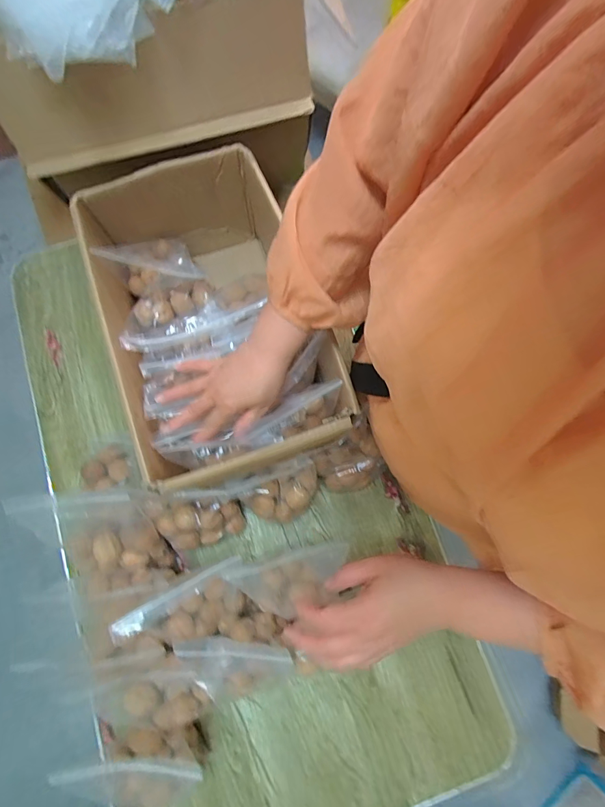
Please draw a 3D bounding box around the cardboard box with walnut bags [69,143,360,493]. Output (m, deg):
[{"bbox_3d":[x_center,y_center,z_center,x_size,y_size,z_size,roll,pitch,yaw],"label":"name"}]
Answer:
[{"bbox_3d":[-0.119,-0.106,0.557,0.258,0.211,0.412,-19,78,-5],"label":"cardboard box with walnut bags"}]

